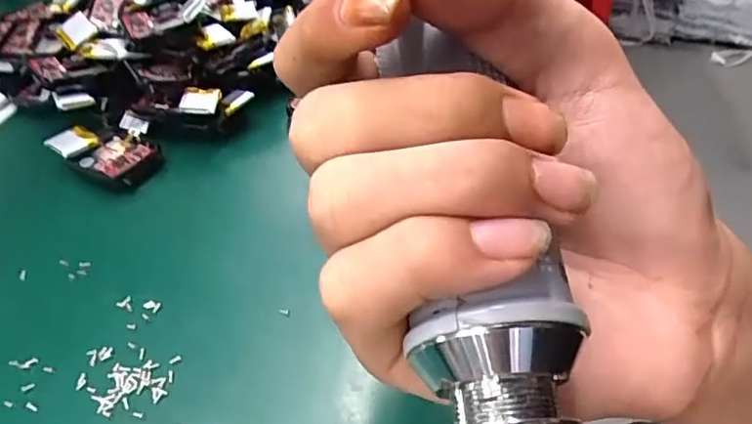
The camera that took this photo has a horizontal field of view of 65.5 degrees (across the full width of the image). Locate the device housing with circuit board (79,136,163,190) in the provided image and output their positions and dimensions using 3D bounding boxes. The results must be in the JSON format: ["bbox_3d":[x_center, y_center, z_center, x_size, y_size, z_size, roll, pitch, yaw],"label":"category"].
[{"bbox_3d":[-0.138,-0.029,0.316,0.035,0.009,0.033,16,44,18],"label":"device housing with circuit board"}]

